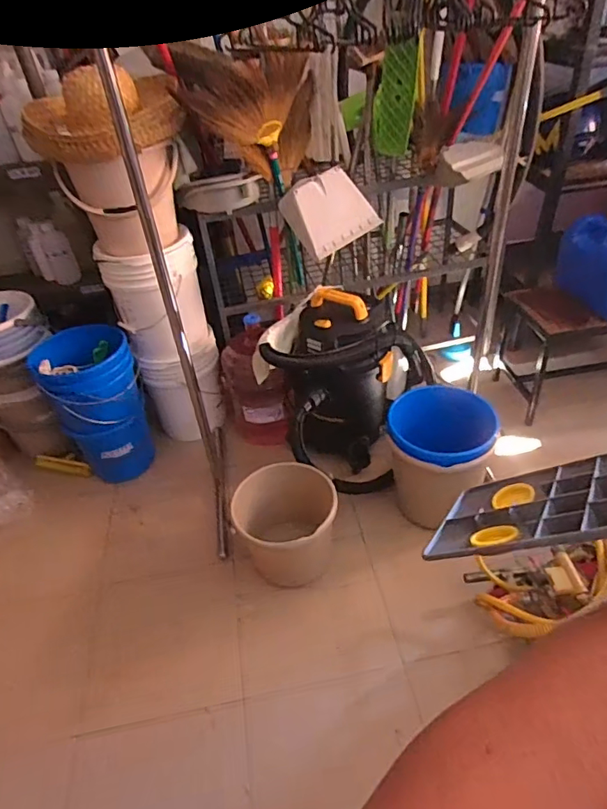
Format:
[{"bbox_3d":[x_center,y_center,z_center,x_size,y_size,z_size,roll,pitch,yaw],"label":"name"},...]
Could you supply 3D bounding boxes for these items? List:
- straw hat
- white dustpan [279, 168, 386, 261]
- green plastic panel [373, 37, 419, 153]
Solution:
[{"bbox_3d":[-0.526,-0.764,1.334,0.389,0.169,0.309,-24,41,-20],"label":"straw hat"},{"bbox_3d":[0.077,-0.598,1.594,0.253,0.225,0.100,-33,13,-15],"label":"white dustpan"},{"bbox_3d":[0.267,-0.890,1.499,0.114,0.347,0.025,18,71,10],"label":"green plastic panel"}]

